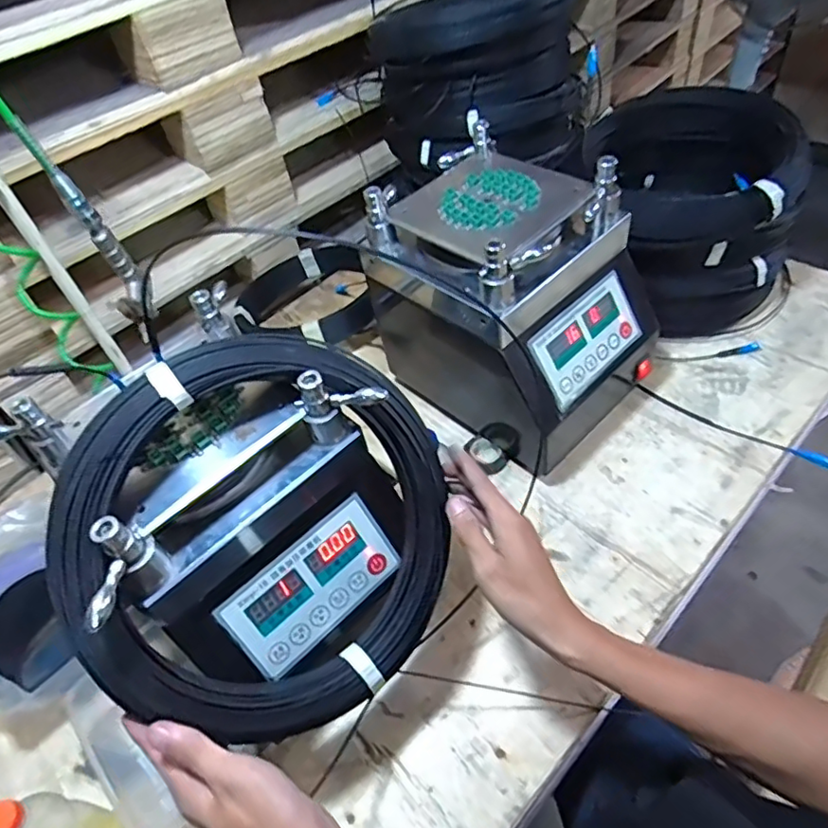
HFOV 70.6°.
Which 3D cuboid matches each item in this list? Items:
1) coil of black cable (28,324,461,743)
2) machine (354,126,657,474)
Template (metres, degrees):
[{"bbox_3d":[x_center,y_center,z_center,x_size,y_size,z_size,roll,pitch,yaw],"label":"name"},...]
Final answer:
[{"bbox_3d":[-0.110,0.087,0.456,0.307,0.034,0.298,2,86,-25],"label":"coil of black cable"},{"bbox_3d":[0.118,-0.128,0.715,0.276,0.280,0.207,33,62,31],"label":"machine"}]

